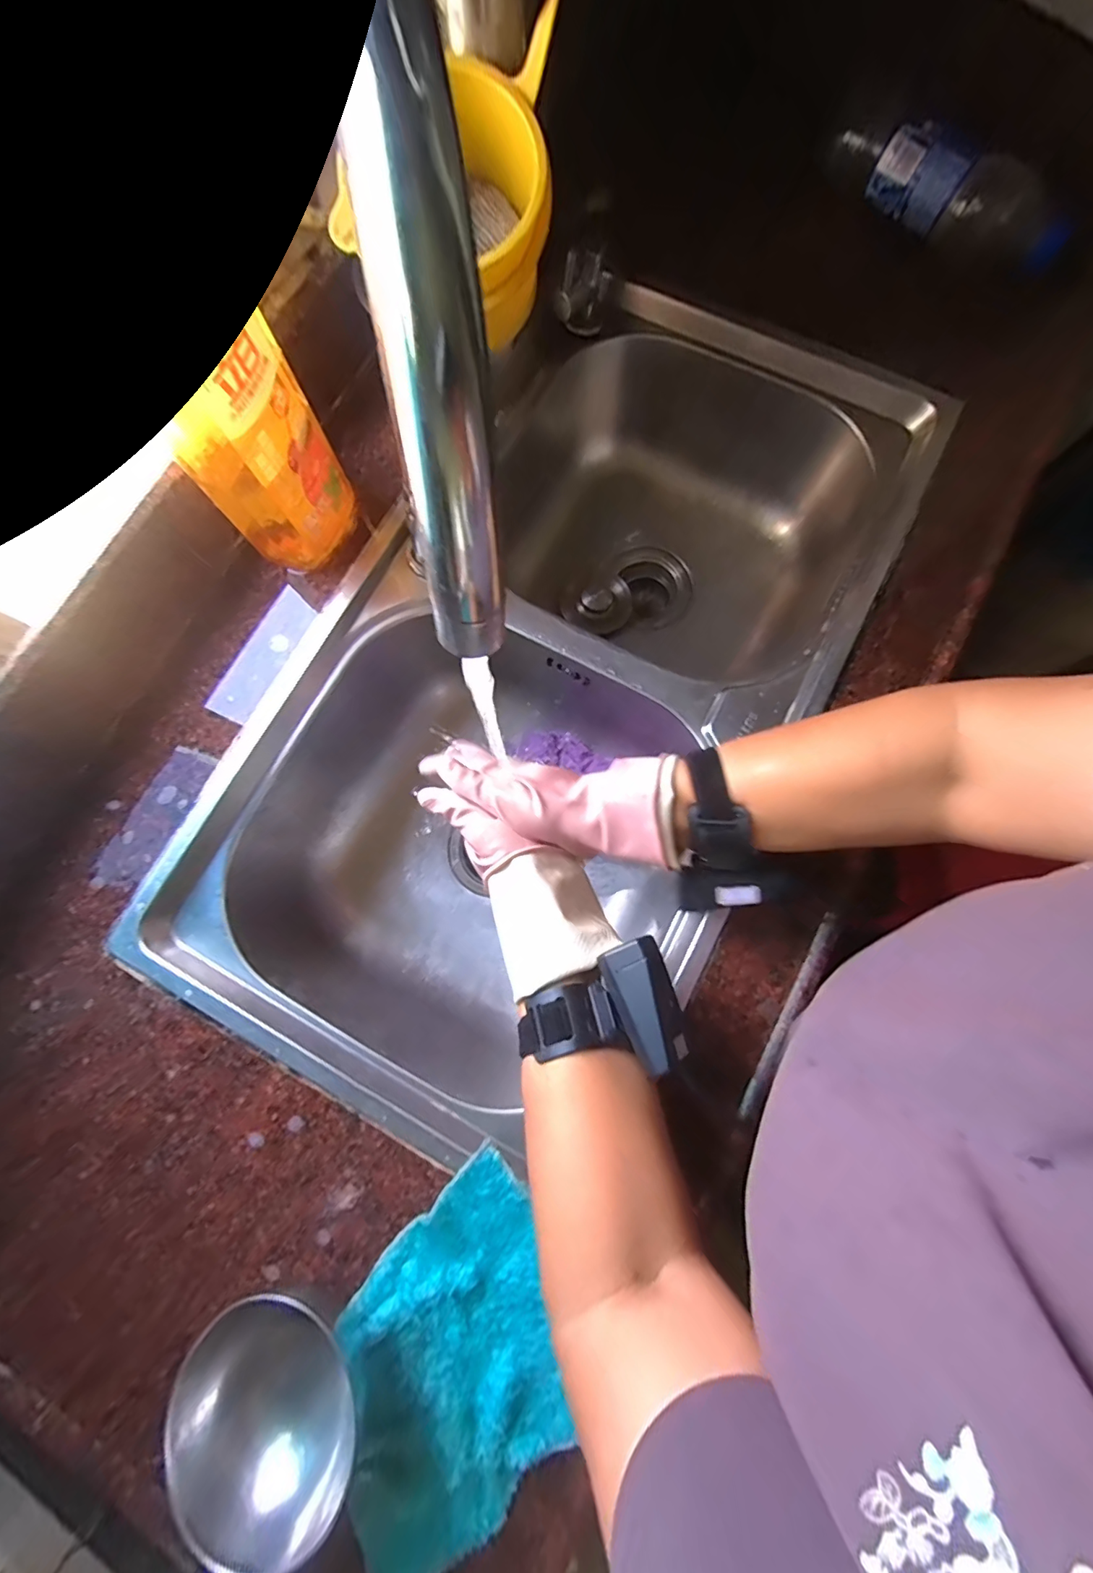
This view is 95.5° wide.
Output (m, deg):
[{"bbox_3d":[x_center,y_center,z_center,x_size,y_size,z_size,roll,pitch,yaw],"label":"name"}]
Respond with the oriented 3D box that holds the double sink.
[{"bbox_3d":[0.015,-0.087,0.489,0.391,0.189,0.721,29,81,6],"label":"double sink"}]

